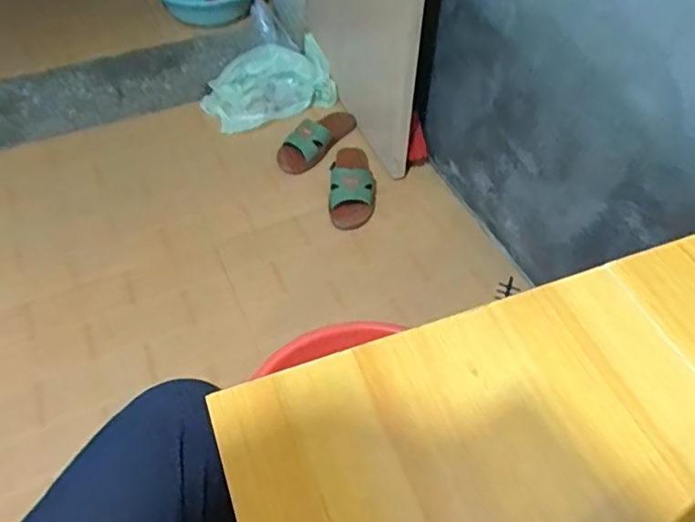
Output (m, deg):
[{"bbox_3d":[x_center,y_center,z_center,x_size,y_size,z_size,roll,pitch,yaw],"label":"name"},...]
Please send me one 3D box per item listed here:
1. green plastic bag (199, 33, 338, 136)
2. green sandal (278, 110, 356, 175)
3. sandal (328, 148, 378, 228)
[{"bbox_3d":[-0.192,-0.417,1.370,0.317,0.072,0.214,-18,55,-14],"label":"green plastic bag"},{"bbox_3d":[-0.062,-0.280,1.248,0.091,0.049,0.236,26,56,18],"label":"green sandal"},{"bbox_3d":[0.010,-0.164,1.164,0.092,0.046,0.213,1,52,0],"label":"sandal"}]

